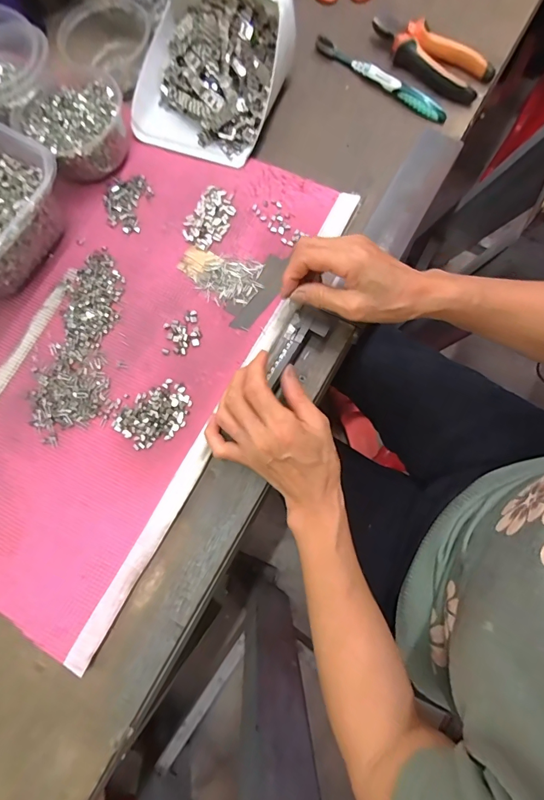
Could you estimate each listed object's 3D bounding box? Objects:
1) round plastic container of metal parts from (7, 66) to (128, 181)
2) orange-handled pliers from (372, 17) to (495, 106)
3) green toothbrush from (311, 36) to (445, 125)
[{"bbox_3d":[-0.219,-0.307,0.442,0.110,0.053,0.128,-36,78,-4],"label":"round plastic container of metal parts"},{"bbox_3d":[0.182,-0.400,0.465,0.147,0.028,0.050,40,82,12],"label":"orange-handled pliers"},{"bbox_3d":[0.127,-0.377,0.466,0.182,0.023,0.013,40,82,12],"label":"green toothbrush"}]

